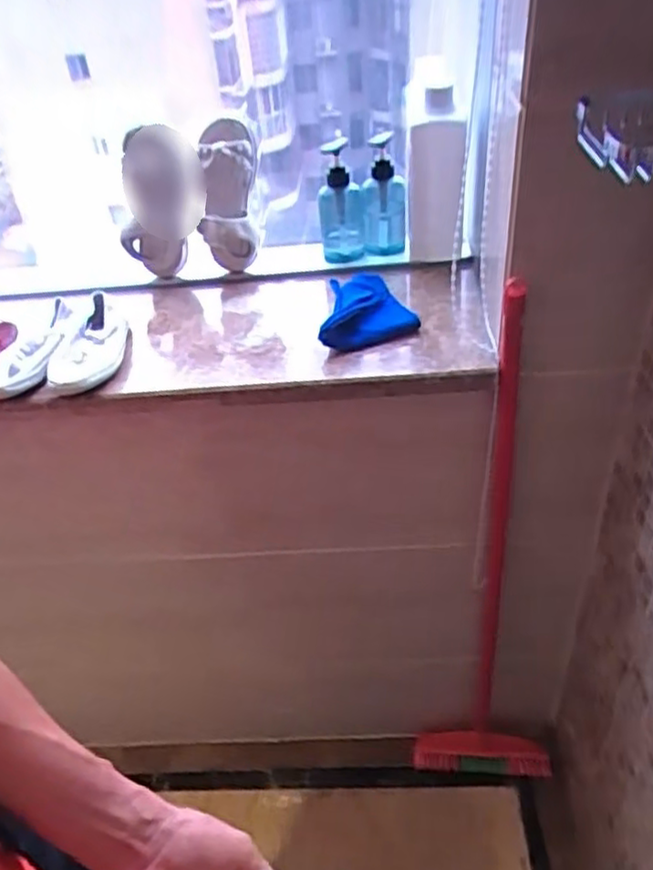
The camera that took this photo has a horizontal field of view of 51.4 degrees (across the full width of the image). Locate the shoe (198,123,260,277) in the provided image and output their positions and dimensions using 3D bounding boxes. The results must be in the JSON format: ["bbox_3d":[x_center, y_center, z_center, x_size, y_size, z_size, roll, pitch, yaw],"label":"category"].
[{"bbox_3d":[-0.127,-0.306,0.881,0.076,0.222,0.094,1,69,-7],"label":"shoe"}]

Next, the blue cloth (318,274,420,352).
[{"bbox_3d":[0.061,-0.166,0.852,0.104,0.051,0.185,2,39,10],"label":"blue cloth"}]

